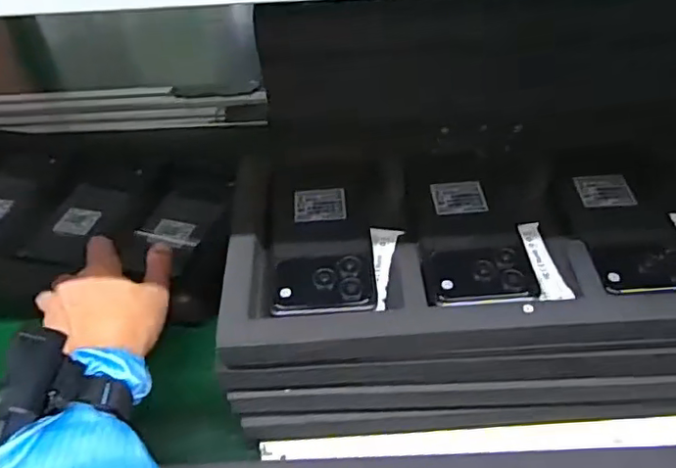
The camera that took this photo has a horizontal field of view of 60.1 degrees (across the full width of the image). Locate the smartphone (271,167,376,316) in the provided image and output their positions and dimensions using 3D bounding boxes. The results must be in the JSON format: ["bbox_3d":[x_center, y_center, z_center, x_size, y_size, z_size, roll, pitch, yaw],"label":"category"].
[{"bbox_3d":[-0.011,-0.003,0.437,0.074,0.014,0.141,-5,47,0],"label":"smartphone"}]

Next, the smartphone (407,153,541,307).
[{"bbox_3d":[0.098,-0.009,0.438,0.079,0.007,0.155,-3,47,1],"label":"smartphone"}]

